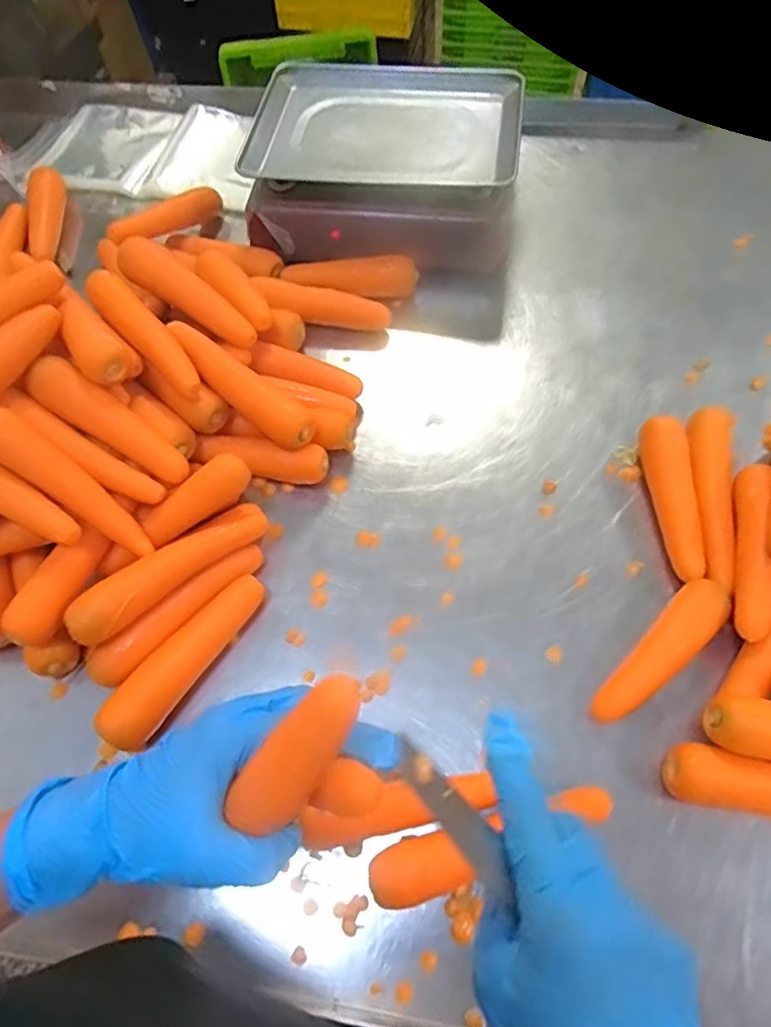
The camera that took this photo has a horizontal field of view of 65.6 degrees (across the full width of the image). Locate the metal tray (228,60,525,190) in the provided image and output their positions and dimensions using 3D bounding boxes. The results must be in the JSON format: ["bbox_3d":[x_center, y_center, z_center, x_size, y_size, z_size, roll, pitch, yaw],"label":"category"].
[{"bbox_3d":[0.002,-0.495,0.754,0.326,0.025,0.230,6,62,6],"label":"metal tray"}]

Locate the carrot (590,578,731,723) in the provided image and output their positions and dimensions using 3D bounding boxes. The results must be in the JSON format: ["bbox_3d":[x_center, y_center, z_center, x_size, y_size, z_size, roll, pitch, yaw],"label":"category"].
[{"bbox_3d":[0.236,0.119,0.517,0.157,0.028,0.041,-39,67,-16],"label":"carrot"}]

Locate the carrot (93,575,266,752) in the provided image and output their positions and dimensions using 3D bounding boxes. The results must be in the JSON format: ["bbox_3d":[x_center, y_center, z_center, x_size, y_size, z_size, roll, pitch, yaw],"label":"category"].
[{"bbox_3d":[-0.175,0.125,0.527,0.040,0.036,0.171,30,68,18],"label":"carrot"}]

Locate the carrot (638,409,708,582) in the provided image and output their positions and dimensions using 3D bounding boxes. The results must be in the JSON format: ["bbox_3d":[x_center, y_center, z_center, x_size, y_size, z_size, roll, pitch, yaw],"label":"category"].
[{"bbox_3d":[0.281,-0.016,0.585,0.041,0.031,0.174,1,62,4],"label":"carrot"}]

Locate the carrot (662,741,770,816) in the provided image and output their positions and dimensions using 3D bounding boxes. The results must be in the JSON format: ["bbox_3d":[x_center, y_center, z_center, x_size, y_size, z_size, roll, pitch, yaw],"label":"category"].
[{"bbox_3d":[0.307,0.214,0.448,0.189,0.043,0.040,10,63,9],"label":"carrot"}]

